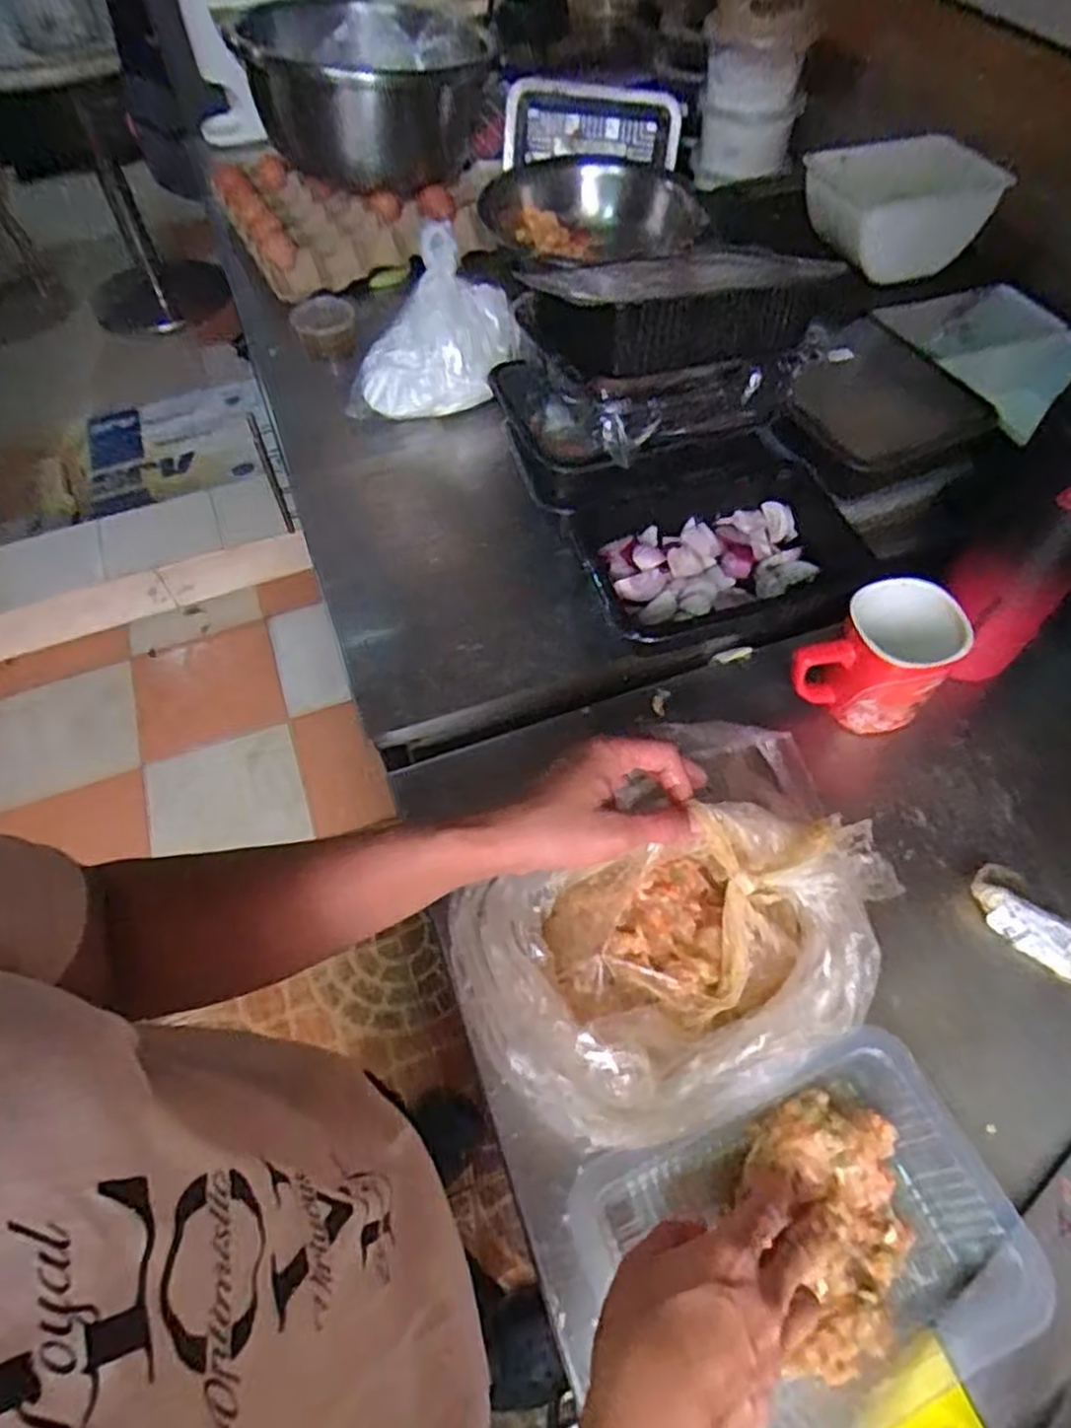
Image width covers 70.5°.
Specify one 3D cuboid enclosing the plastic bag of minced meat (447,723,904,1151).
[{"bbox_3d":[0.079,0.121,0.417,0.232,0.098,0.168,-28,60,-15],"label":"plastic bag of minced meat"}]

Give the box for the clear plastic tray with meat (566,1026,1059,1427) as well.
[{"bbox_3d":[0.131,0.265,0.377,0.201,0.044,0.139,-19,58,-10],"label":"clear plastic tray with meat"}]

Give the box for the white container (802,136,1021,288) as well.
[{"bbox_3d":[0.313,-0.441,0.667,0.129,0.071,0.111,-15,58,-7],"label":"white container"}]

